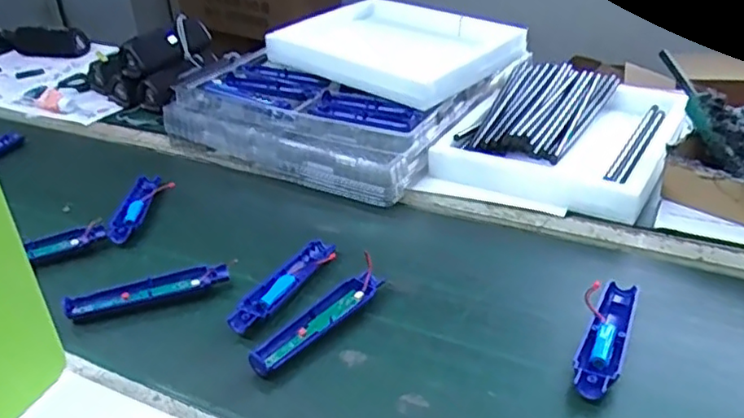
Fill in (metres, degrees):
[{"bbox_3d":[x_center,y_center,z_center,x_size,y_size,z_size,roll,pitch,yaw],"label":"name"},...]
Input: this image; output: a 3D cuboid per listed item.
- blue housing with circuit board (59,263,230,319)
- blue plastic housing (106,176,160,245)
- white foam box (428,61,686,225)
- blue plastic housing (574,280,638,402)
[{"bbox_3d":[-0.250,0.093,0.712,0.172,0.025,0.029,-11,32,-13],"label":"blue housing with circuit board"},{"bbox_3d":[-0.325,-0.003,0.874,0.031,0.023,0.168,-2,31,1],"label":"blue plastic housing"},{"bbox_3d":[0.298,-0.120,0.967,0.297,0.057,0.395,15,35,27],"label":"white foam box"},{"bbox_3d":[0.230,0.123,0.612,0.038,0.018,0.163,15,35,27],"label":"blue plastic housing"}]

